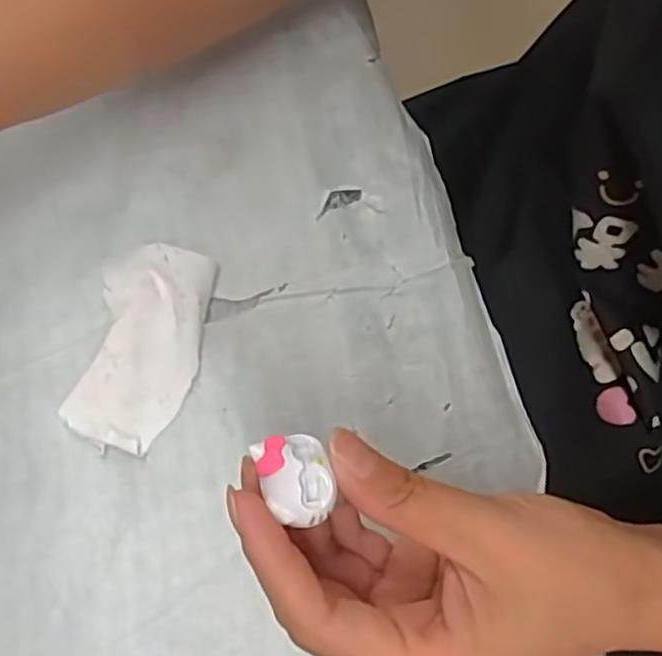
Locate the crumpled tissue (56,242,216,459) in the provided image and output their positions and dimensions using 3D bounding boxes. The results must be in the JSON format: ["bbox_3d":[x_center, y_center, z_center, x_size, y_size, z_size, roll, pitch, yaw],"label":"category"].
[{"bbox_3d":[-0.076,0.007,0.286,0.044,0.011,0.081,12,77,4],"label":"crumpled tissue"}]

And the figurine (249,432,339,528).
[{"bbox_3d":[-0.009,0.041,0.197,0.019,0.009,0.026,-20,77,-3],"label":"figurine"}]

